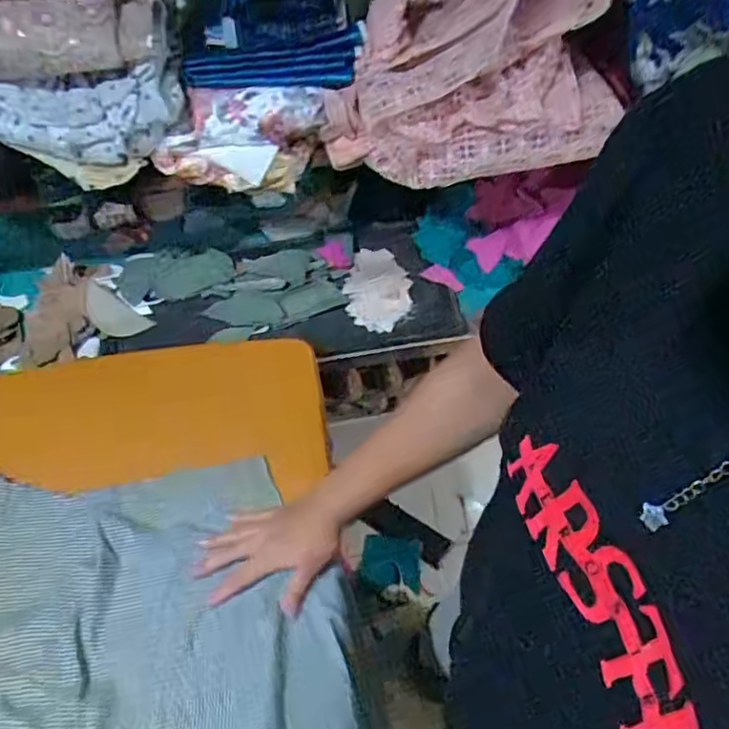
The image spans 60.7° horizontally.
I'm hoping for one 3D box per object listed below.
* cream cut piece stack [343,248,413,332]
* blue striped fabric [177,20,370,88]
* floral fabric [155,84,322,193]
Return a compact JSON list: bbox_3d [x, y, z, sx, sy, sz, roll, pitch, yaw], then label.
[{"bbox_3d":[0.021,-0.115,0.926,0.096,0.015,0.151,1,54,6],"label":"cream cut piece stack"},{"bbox_3d":[-0.095,-0.325,0.680,0.201,0.043,0.039,-12,53,-3],"label":"blue striped fabric"},{"bbox_3d":[-0.137,-0.252,0.716,0.189,0.119,0.041,-8,53,0],"label":"floral fabric"}]

